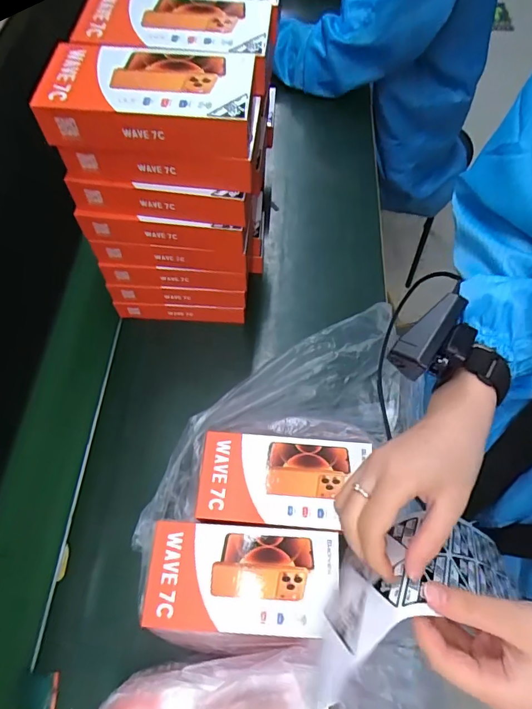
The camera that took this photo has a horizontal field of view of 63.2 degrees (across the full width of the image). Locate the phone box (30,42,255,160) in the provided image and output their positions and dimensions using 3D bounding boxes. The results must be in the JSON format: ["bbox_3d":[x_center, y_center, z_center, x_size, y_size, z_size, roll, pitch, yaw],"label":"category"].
[{"bbox_3d":[-0.104,-0.237,0.405,0.187,0.053,0.104,2,63,3],"label":"phone box"}]

